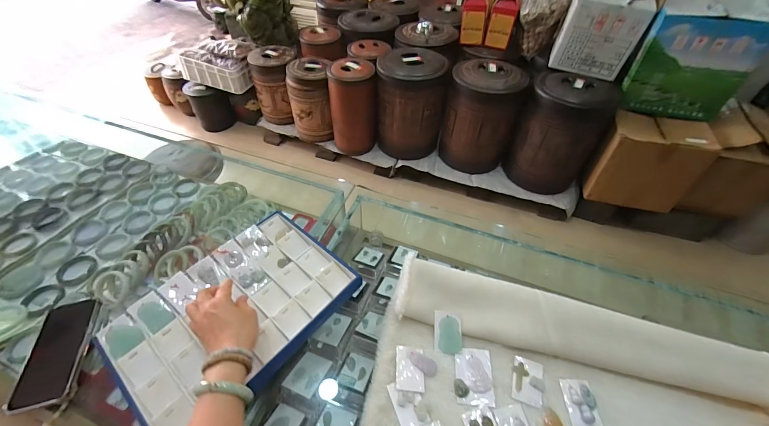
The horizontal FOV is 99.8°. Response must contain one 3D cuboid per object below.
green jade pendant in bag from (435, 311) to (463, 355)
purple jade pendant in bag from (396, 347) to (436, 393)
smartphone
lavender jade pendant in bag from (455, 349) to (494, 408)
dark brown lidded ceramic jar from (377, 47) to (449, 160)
[{"bbox_3d":[0.106,0.196,0.534,0.045,0.014,0.064,2,55,3],"label":"green jade pendant in bag"},{"bbox_3d":[0.049,0.242,0.502,0.062,0.007,0.063,5,50,2],"label":"purple jade pendant in bag"},{"bbox_3d":[-0.517,0.218,0.511,0.082,0.014,0.166,-11,48,-11],"label":"smartphone"},{"bbox_3d":[0.139,0.252,0.501,0.055,0.007,0.079,4,50,2],"label":"lavender jade pendant in bag"},{"bbox_3d":[0.153,-0.633,1.886,0.381,0.492,0.377,1,50,-1],"label":"dark brown lidded ceramic jar"}]

